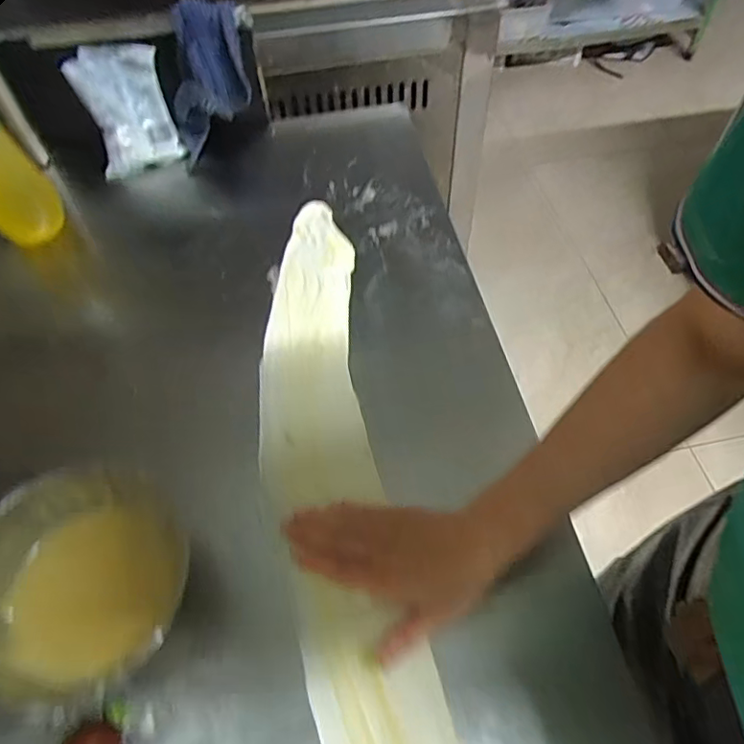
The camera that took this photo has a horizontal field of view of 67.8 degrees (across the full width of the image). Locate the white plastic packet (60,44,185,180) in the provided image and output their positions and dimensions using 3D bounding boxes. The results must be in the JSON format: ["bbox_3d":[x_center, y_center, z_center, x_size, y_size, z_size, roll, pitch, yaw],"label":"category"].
[{"bbox_3d":[-0.319,-0.339,0.720,0.110,0.147,0.019,-8,30,6],"label":"white plastic packet"}]

